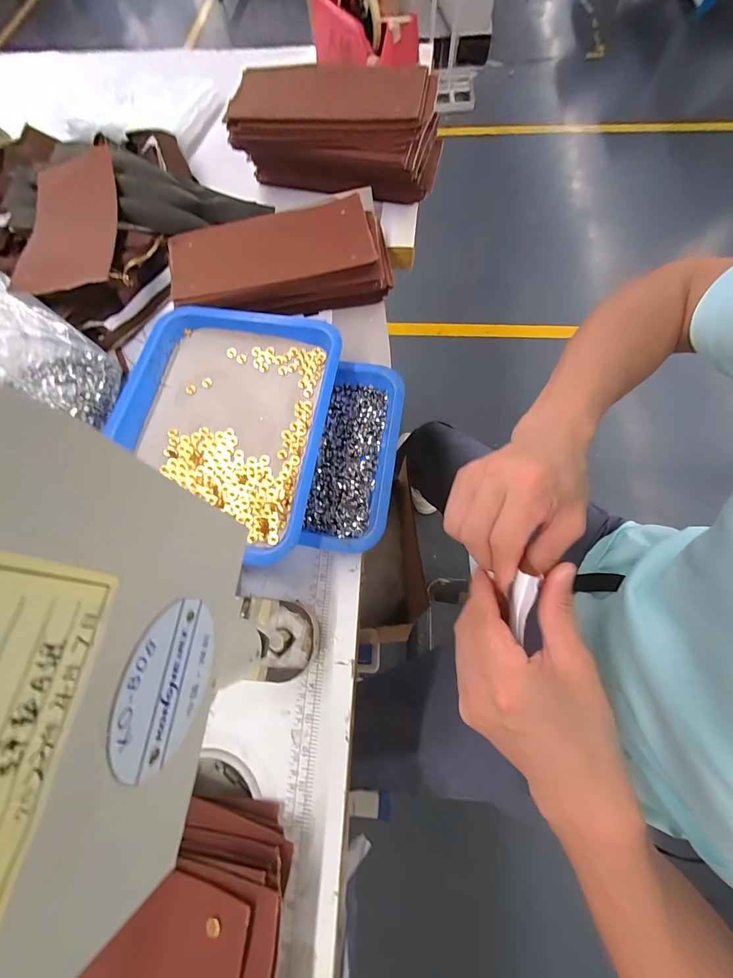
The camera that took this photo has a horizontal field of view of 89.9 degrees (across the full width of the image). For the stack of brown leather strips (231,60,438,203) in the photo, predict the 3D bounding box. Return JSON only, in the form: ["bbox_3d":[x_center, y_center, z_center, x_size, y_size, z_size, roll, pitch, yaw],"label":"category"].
[{"bbox_3d":[-0.041,-0.497,0.518,0.278,0.106,0.123,12,71,7],"label":"stack of brown leather strips"}]

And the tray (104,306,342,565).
[{"bbox_3d":[-0.159,-0.074,0.401,0.219,0.035,0.269,9,71,6],"label":"tray"}]

